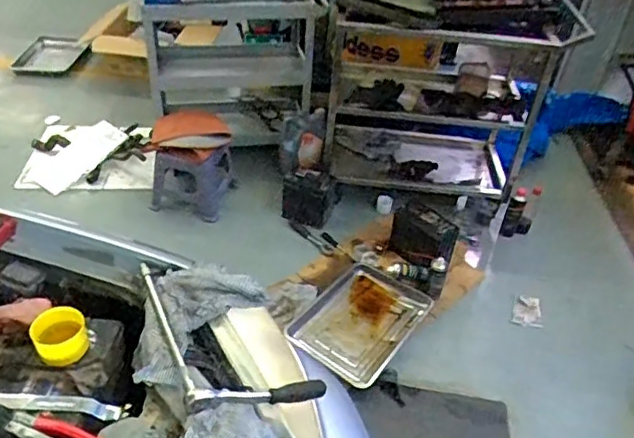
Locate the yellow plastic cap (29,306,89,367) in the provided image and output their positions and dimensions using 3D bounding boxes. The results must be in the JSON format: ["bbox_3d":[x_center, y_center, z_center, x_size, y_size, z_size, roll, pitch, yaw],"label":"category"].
[{"bbox_3d":[-0.367,0.166,0.831,0.070,0.048,0.069,3,39,-2],"label":"yellow plastic cap"}]

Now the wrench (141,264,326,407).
[{"bbox_3d":[-0.140,0.167,0.886,0.192,0.052,0.311,-16,44,-24],"label":"wrench"}]

